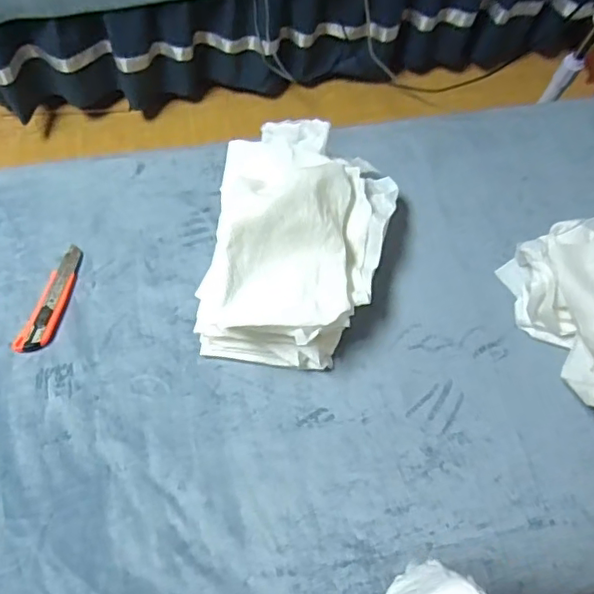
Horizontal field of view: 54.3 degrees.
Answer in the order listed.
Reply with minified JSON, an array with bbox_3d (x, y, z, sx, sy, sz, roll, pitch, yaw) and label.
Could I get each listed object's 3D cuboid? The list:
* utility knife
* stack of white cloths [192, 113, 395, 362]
[{"bbox_3d":[-0.328,0.001,0.780,0.038,0.011,0.161,14,64,4],"label":"utility knife"},{"bbox_3d":[0.002,-0.076,0.749,0.214,0.172,0.306,12,64,3],"label":"stack of white cloths"}]

